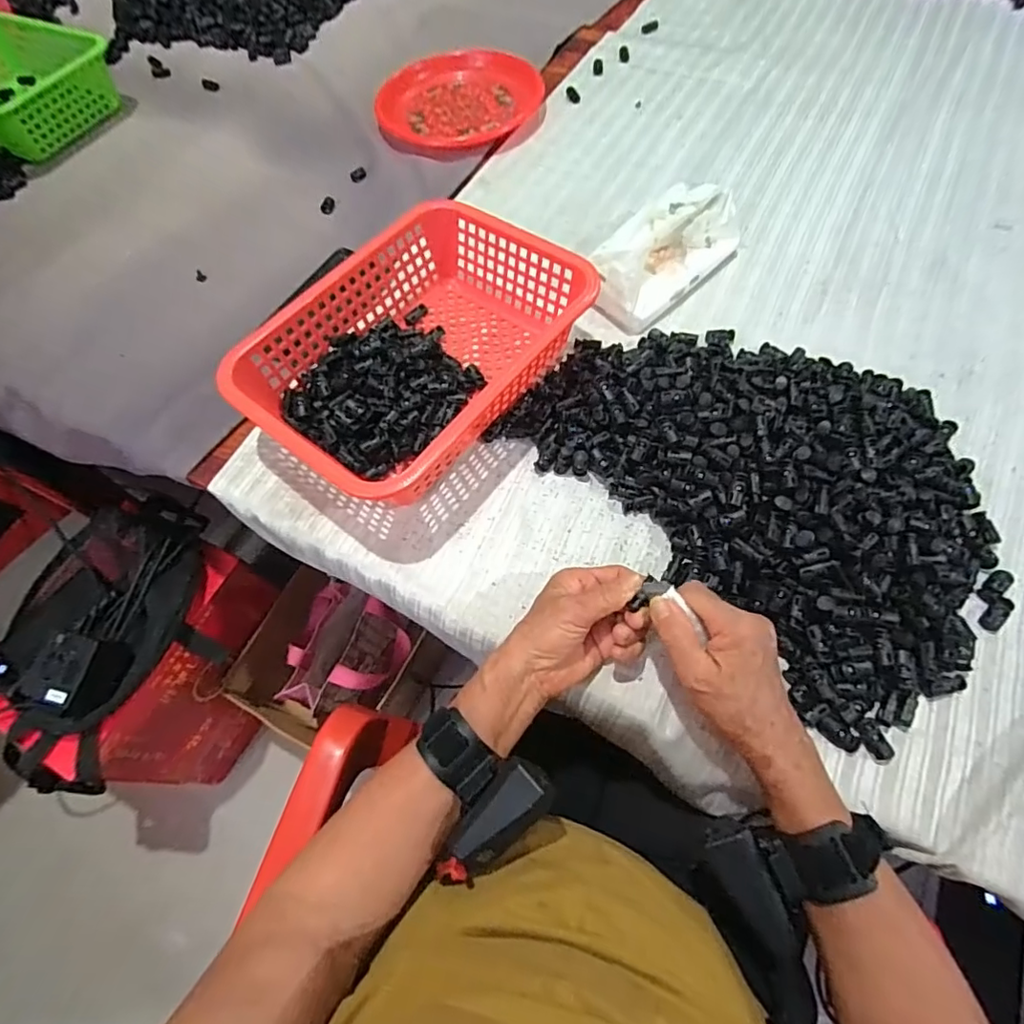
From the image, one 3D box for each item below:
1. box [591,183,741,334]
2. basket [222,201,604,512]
[{"bbox_3d":[0.156,-0.268,0.556,0.084,0.070,0.174,39,72,20],"label":"box"},{"bbox_3d":[-0.083,-0.146,0.500,0.205,0.075,0.291,35,71,19],"label":"basket"}]

